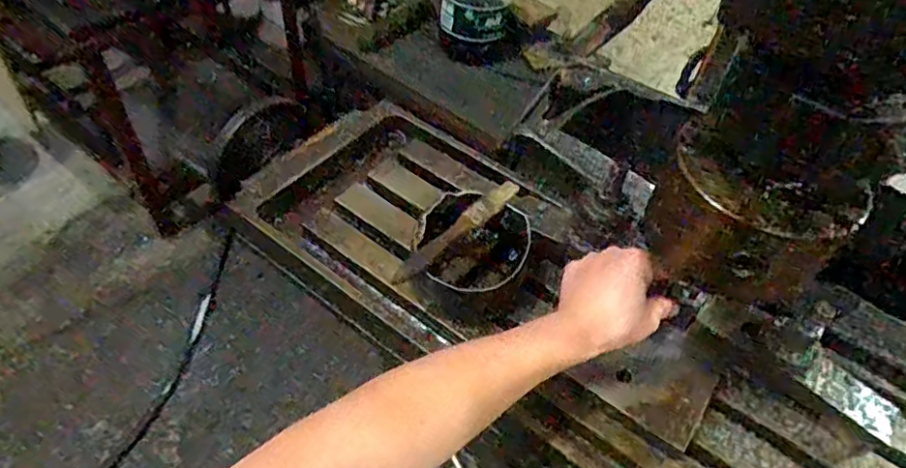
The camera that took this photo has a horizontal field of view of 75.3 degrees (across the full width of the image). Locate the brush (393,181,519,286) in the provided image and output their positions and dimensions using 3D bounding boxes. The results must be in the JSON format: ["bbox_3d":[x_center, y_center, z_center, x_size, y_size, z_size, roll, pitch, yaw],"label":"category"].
[{"bbox_3d":[0.005,-0.003,0.523,0.144,0.014,0.019,-39,63,-17],"label":"brush"}]

